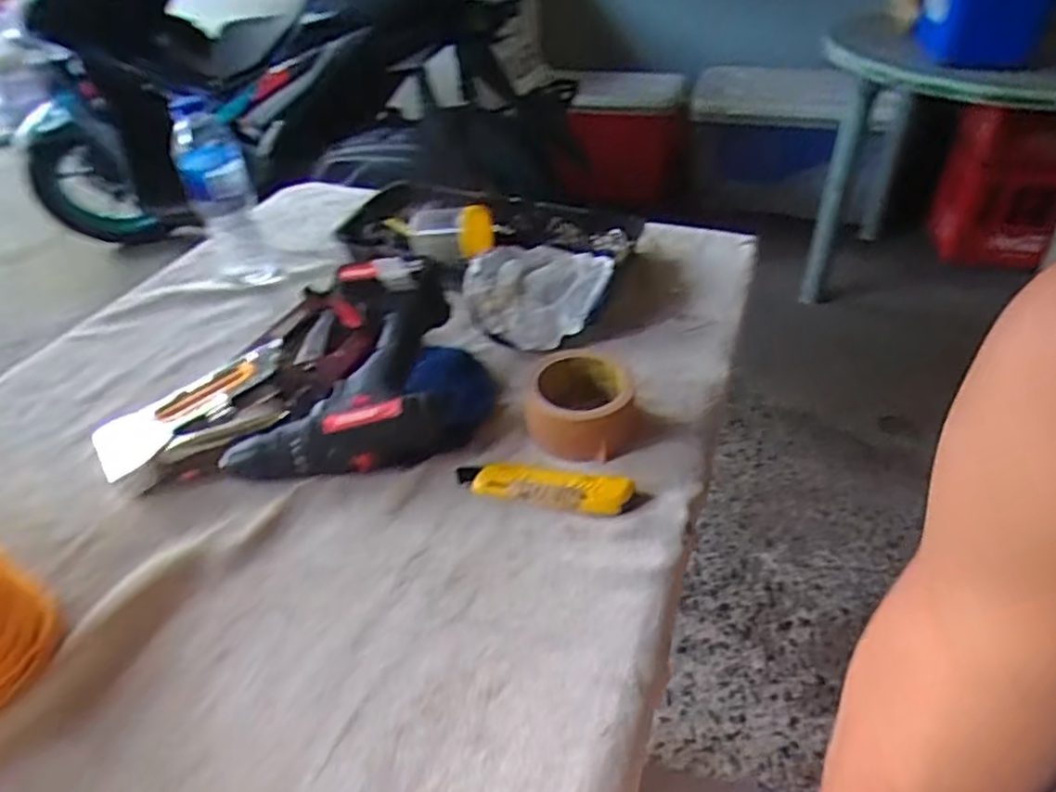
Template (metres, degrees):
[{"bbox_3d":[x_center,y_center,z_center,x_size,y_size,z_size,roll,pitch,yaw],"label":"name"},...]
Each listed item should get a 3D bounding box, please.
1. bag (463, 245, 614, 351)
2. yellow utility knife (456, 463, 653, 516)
[{"bbox_3d":[0.011,-0.112,0.762,0.145,0.055,0.135,24,46,28],"label":"bag"},{"bbox_3d":[0.016,0.072,0.565,0.153,0.020,0.034,9,41,13],"label":"yellow utility knife"}]

